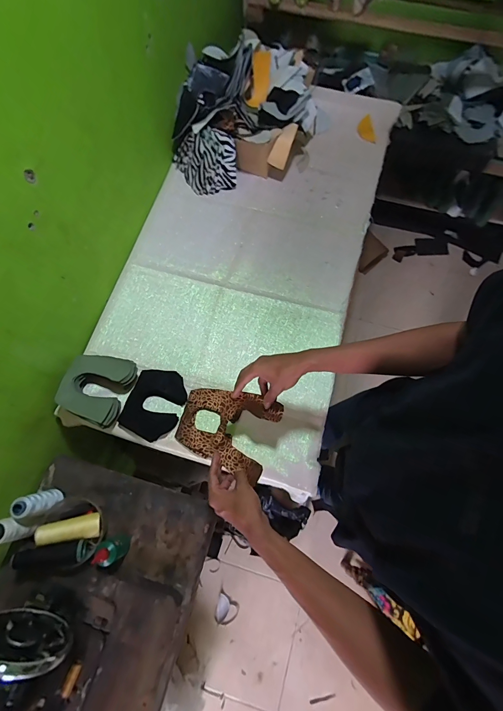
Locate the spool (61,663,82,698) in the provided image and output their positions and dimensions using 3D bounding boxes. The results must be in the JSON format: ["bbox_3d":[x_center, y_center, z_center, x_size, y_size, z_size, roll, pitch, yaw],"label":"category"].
[{"bbox_3d":[-0.323,0.581,0.574,0.019,0.015,0.046,15,61,4],"label":"spool"}]

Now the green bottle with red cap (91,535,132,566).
[{"bbox_3d":[-0.274,0.384,0.632,0.041,0.103,0.047,-38,77,-10],"label":"green bottle with red cap"}]

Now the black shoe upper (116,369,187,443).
[{"bbox_3d":[-0.222,0.111,0.743,0.124,0.036,0.160,17,74,5],"label":"black shoe upper"}]

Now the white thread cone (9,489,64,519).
[{"bbox_3d":[-0.423,0.292,0.634,0.041,0.110,0.041,0,74,0],"label":"white thread cone"}]

